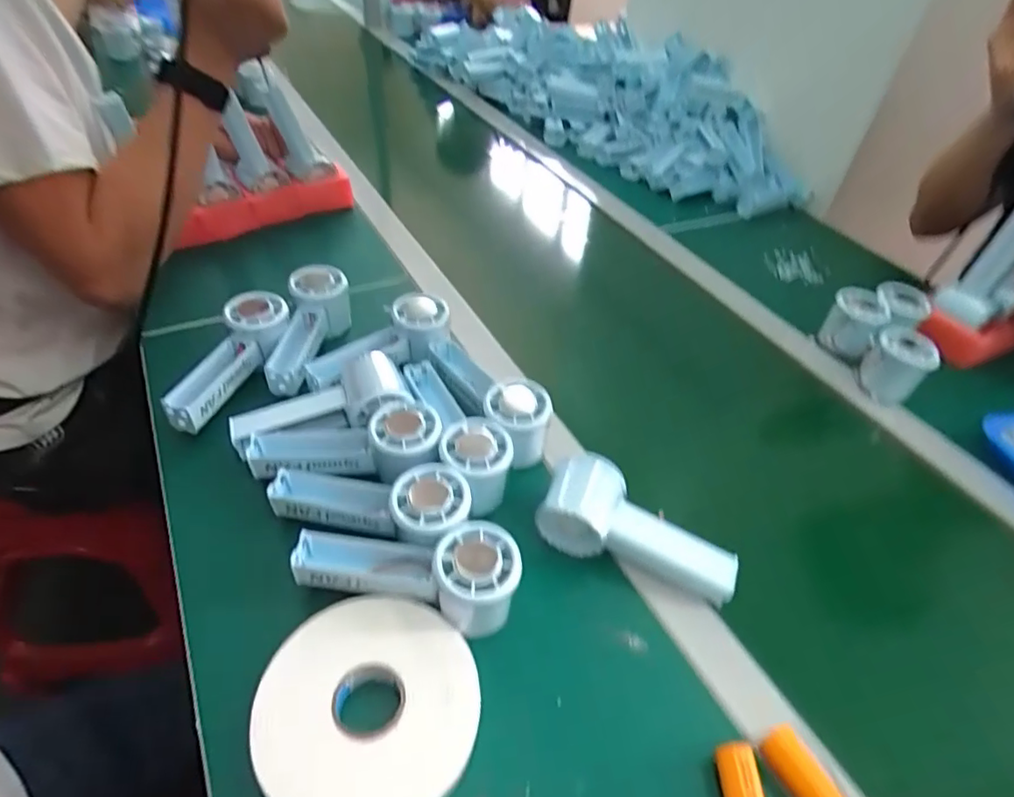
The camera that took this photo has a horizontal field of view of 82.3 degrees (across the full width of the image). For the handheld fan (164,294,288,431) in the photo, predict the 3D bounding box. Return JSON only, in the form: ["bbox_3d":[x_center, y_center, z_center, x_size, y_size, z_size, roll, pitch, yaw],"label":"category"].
[{"bbox_3d":[-0.250,-0.037,0.533,0.048,0.047,0.148,11,44,5],"label":"handheld fan"}]

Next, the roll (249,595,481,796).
[{"bbox_3d":[-0.083,0.188,0.353,0.126,0.032,0.131,1,44,-1],"label":"roll"}]

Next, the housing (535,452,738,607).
[{"bbox_3d":[0.100,0.103,0.449,0.149,0.050,0.062,28,48,4],"label":"housing"}]

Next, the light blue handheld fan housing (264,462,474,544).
[{"bbox_3d":[-0.101,0.077,0.430,0.152,0.040,0.058,4,57,9],"label":"light blue handheld fan housing"}]

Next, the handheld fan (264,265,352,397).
[{"bbox_3d":[-0.197,-0.070,0.582,0.056,0.053,0.151,4,44,-2],"label":"handheld fan"}]

